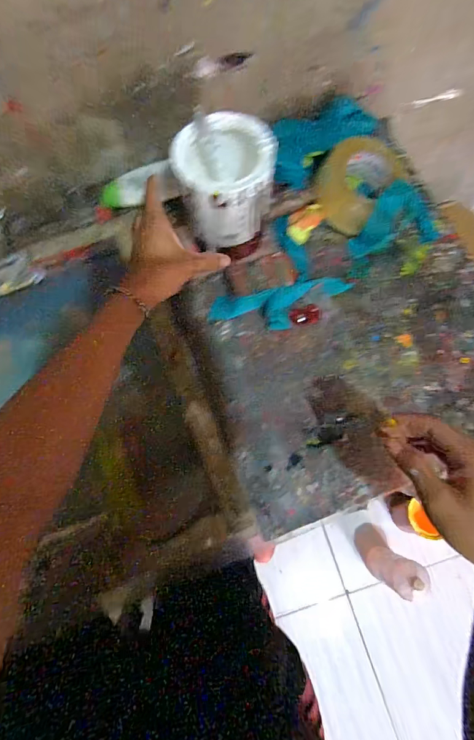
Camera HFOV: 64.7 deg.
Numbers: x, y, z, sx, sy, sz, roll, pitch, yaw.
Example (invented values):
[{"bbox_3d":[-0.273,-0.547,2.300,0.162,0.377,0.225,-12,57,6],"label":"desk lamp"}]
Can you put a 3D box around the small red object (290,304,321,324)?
[{"bbox_3d":[0.097,-0.079,0.529,0.043,0.008,0.027,-2,73,1],"label":"small red object"}]

